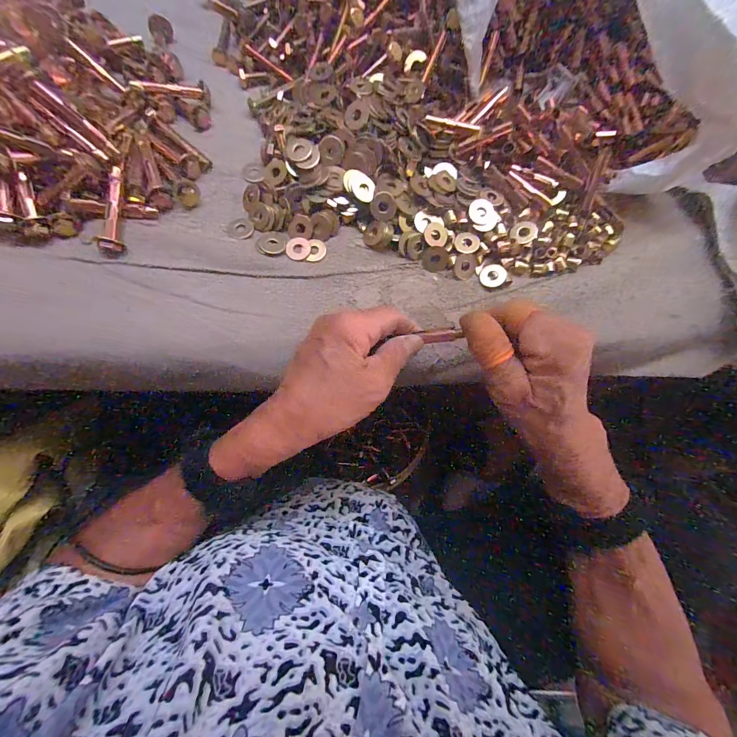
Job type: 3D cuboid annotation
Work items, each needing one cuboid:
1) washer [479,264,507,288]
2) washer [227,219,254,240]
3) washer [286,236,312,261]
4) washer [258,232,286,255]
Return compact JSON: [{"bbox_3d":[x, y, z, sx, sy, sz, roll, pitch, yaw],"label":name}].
[{"bbox_3d":[0.106,-0.078,0.287,0.021,0.004,0.019,12,94,14],"label":"washer"},{"bbox_3d":[-0.107,-0.117,0.283,0.022,0.004,0.020,0,74,-1],"label":"washer"},{"bbox_3d":[-0.058,-0.100,0.282,0.019,0.004,0.021,5,73,0],"label":"washer"},{"bbox_3d":[-0.080,-0.104,0.279,0.022,0.004,0.020,0,74,-1],"label":"washer"}]

